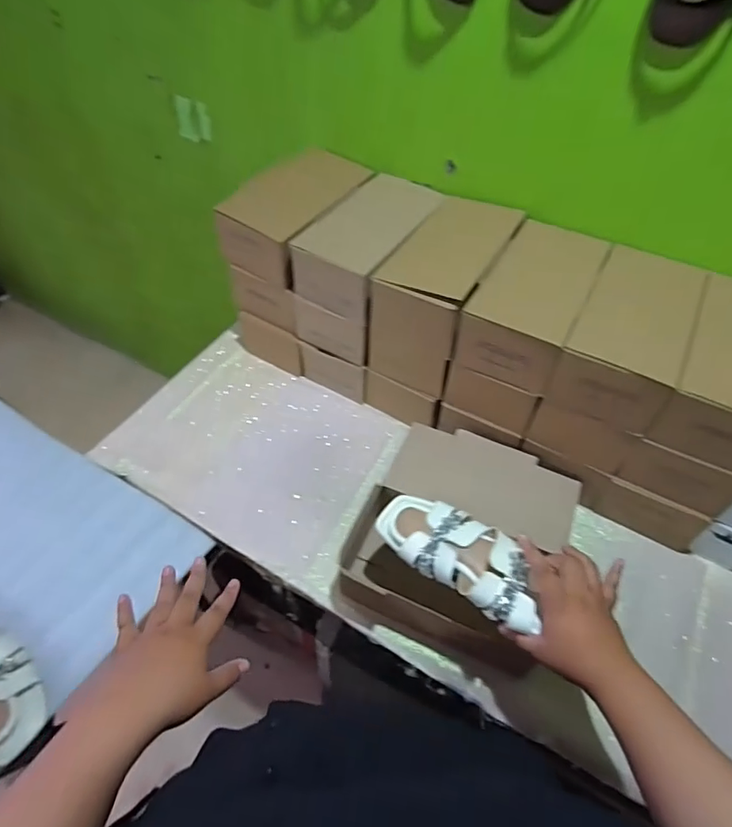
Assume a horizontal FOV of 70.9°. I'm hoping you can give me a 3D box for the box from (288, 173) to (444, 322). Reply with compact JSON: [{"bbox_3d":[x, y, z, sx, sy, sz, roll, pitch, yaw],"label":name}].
[{"bbox_3d":[0.008,-0.288,0.876,0.145,0.101,0.272,26,54,17],"label":"box"}]

